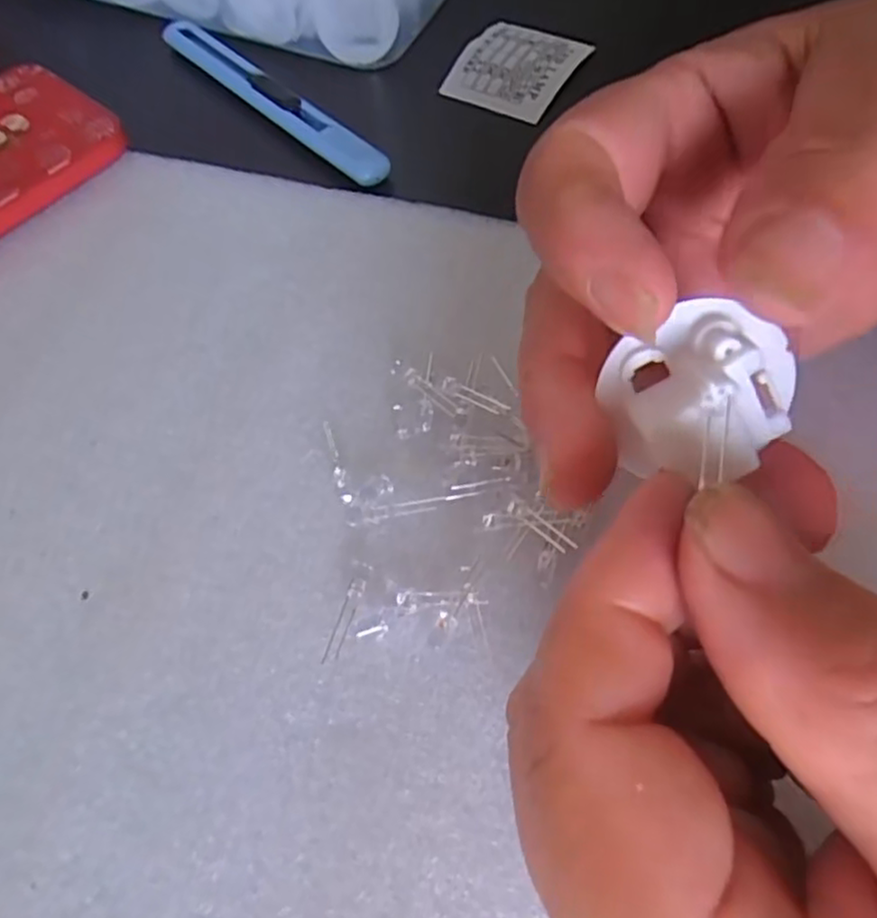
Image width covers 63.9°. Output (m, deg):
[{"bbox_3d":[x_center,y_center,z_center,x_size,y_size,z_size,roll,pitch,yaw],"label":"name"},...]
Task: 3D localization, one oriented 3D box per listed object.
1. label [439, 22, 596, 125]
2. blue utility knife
[{"bbox_3d":[0.031,-0.155,0.276,0.043,0.005,0.050,27,68,15],"label":"label"},{"bbox_3d":[-0.066,-0.141,0.270,0.013,0.008,0.131,-40,66,-17],"label":"blue utility knife"}]

